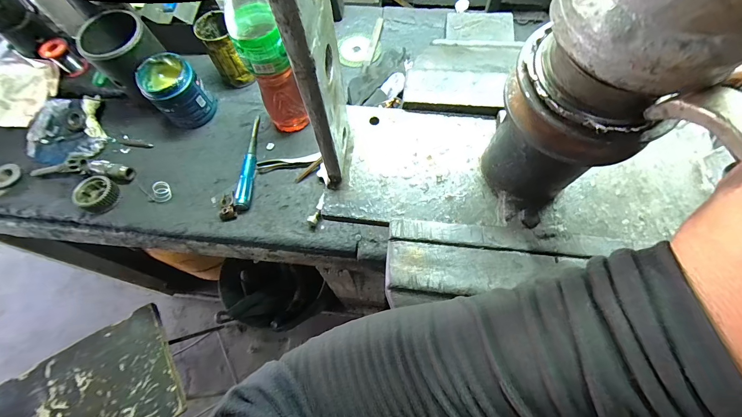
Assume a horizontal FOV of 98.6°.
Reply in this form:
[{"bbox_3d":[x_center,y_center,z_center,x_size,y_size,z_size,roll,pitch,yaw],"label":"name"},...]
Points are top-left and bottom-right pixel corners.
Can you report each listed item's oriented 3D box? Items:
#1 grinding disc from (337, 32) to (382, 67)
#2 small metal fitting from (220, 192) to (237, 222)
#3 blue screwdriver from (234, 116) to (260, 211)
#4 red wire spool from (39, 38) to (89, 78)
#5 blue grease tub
[{"bbox_3d":[-0.031,-0.342,0.682,0.095,0.011,0.113,-36,62,-13],"label":"grinding disc"},{"bbox_3d":[-0.245,-0.005,0.545,0.029,0.021,0.048,-13,66,-3],"label":"small metal fitting"},{"bbox_3d":[-0.220,-0.085,0.575,0.022,0.024,0.188,-3,66,1],"label":"blue screwdriver"},{"bbox_3d":[-0.634,-0.311,0.661,0.052,0.058,0.049,-1,66,2],"label":"red wire spool"},{"bbox_3d":[-0.352,-0.208,0.593,0.086,0.118,0.087,-1,66,2],"label":"blue grease tub"}]

